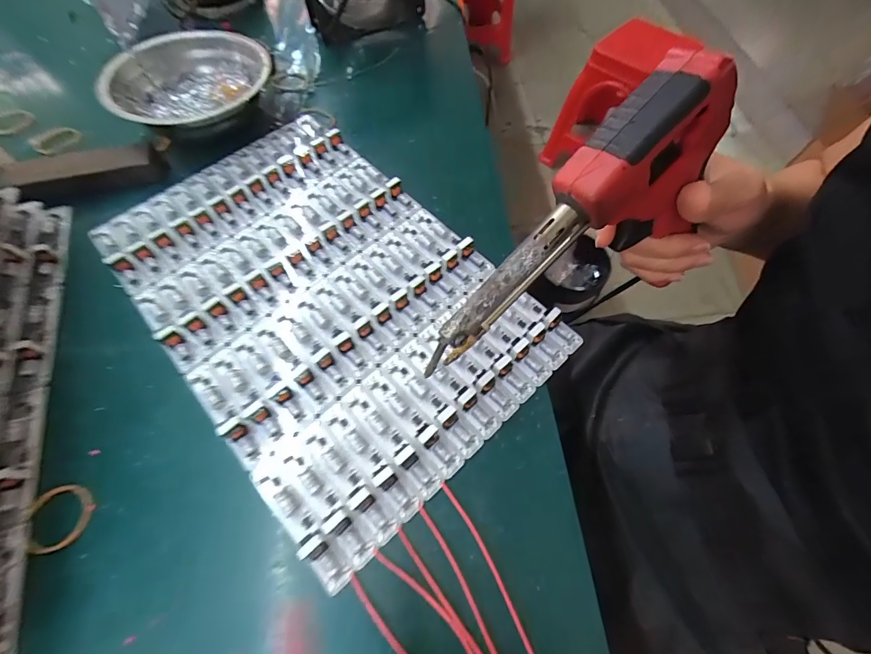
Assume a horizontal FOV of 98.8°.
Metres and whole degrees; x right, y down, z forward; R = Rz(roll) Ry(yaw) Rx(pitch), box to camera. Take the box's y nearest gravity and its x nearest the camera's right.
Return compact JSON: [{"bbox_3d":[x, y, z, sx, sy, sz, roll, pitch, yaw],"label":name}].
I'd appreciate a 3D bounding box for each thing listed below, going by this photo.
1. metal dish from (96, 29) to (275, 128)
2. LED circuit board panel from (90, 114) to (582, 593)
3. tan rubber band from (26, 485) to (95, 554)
[{"bbox_3d":[-0.205,-0.202,0.320,0.122,0.036,0.127,0,63,0],"label":"metal dish"},{"bbox_3d":[-0.083,-0.033,0.252,0.190,0.016,0.301,-40,70,-18],"label":"LED circuit board panel"},{"bbox_3d":[-0.195,0.098,0.193,0.031,0.004,0.032,-22,65,-11],"label":"tan rubber band"}]

